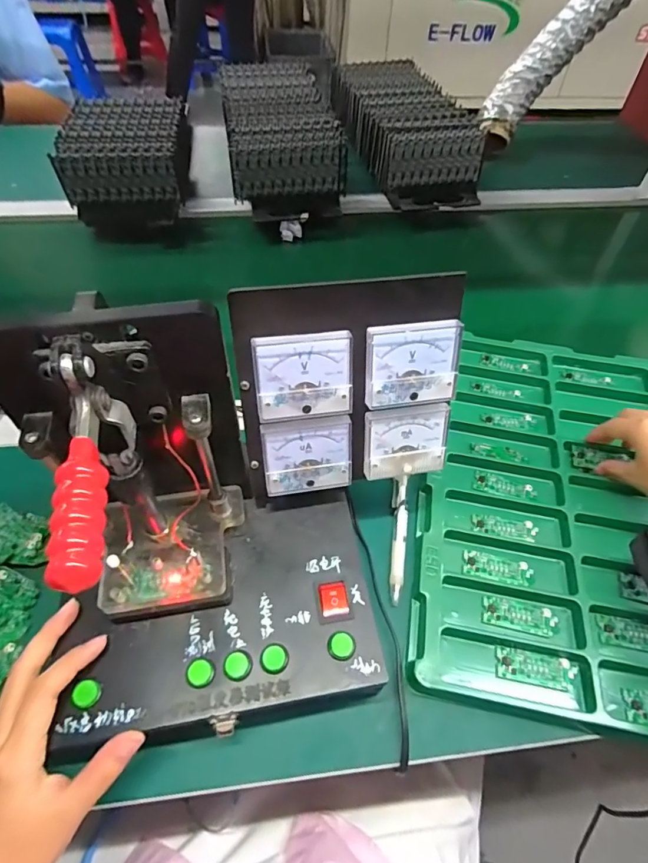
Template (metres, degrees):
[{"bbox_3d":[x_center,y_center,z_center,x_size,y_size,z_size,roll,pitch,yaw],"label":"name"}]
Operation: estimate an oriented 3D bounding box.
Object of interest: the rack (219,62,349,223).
[{"bbox_3d":[-0.075,-0.513,0.800,0.165,0.081,0.407,-6,54,-7],"label":"rack"}]

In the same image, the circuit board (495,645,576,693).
[{"bbox_3d":[0.159,0.179,0.352,0.057,0.004,0.024,10,53,5],"label":"circuit board"}]

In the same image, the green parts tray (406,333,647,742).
[{"bbox_3d":[0.279,0.067,0.450,0.378,0.037,0.403,9,53,4],"label":"green parts tray"}]

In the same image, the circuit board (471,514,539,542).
[{"bbox_3d":[0.164,0.087,0.425,0.058,0.004,0.020,8,53,3],"label":"circuit board"}]

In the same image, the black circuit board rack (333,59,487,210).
[{"bbox_3d":[0.137,-0.540,0.832,0.177,0.090,0.396,-12,55,-11],"label":"black circuit board rack"}]

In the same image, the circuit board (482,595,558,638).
[{"bbox_3d":[0.157,0.149,0.376,0.057,0.004,0.024,12,53,6],"label":"circuit board"}]

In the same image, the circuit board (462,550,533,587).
[{"bbox_3d":[0.149,0.117,0.399,0.057,0.004,0.023,11,53,6],"label":"circuit board"}]

